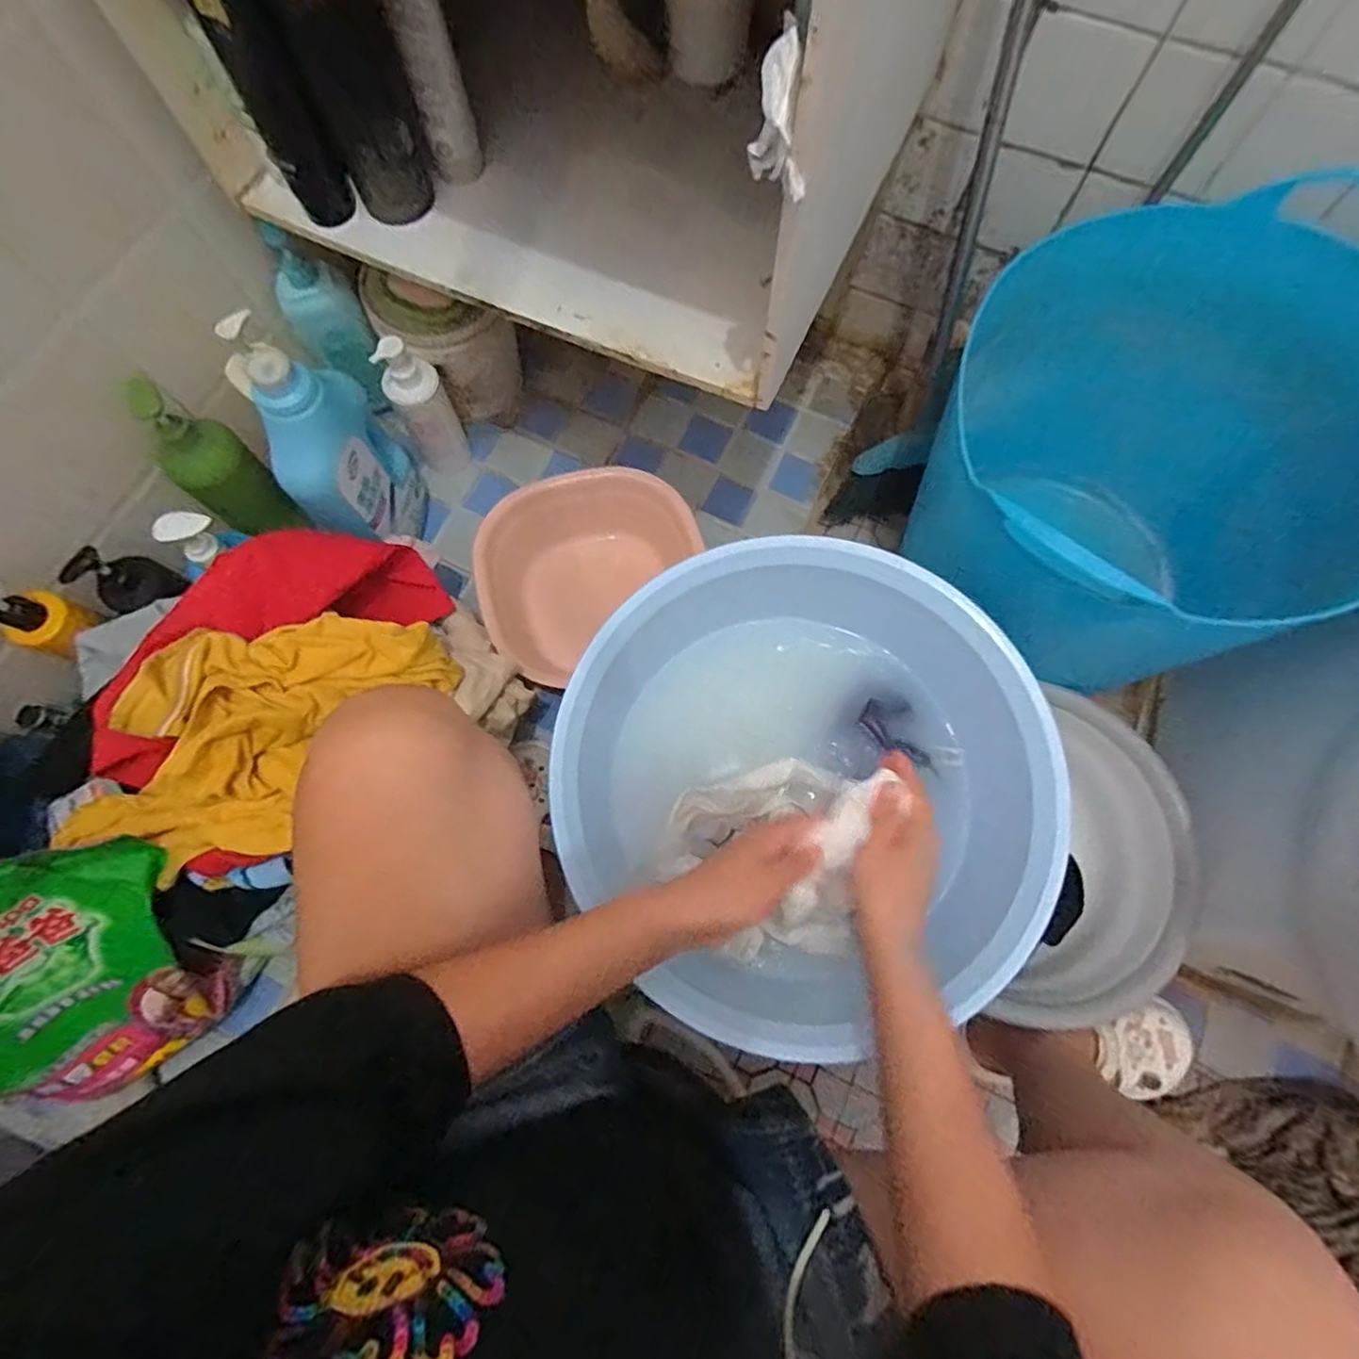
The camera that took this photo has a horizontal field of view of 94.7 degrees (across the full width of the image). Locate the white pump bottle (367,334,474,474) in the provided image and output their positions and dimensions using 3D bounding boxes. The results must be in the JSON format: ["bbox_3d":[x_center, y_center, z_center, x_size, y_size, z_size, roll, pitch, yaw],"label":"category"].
[{"bbox_3d":[-0.326,-0.341,0.815,0.066,0.191,0.063,-26,75,-7],"label":"white pump bottle"}]

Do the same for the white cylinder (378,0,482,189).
[{"bbox_3d":[-0.216,-0.534,0.526,0.047,0.184,0.049,-17,74,-5],"label":"white cylinder"}]

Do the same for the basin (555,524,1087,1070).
[{"bbox_3d":[0.098,0.087,0.532,0.379,0.154,0.371,0,69,-1],"label":"basin"}]

